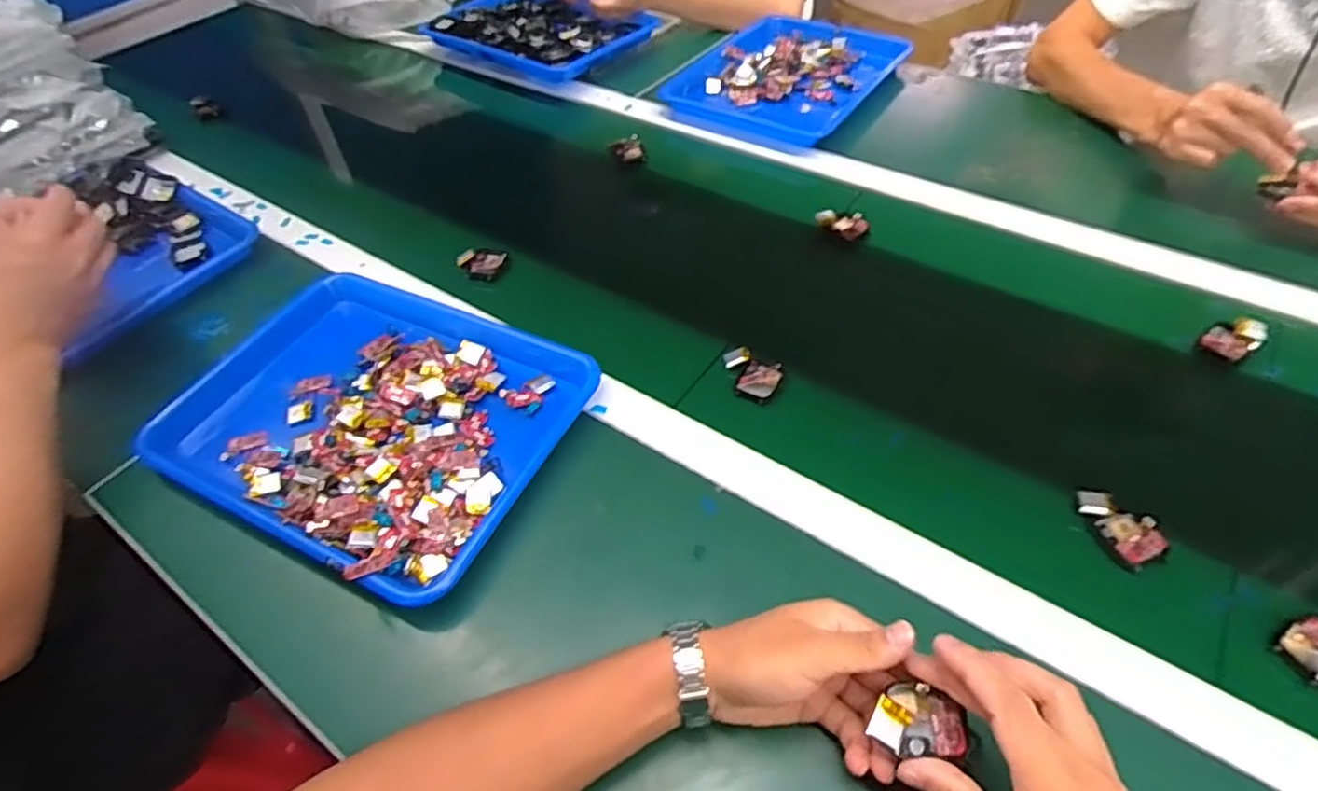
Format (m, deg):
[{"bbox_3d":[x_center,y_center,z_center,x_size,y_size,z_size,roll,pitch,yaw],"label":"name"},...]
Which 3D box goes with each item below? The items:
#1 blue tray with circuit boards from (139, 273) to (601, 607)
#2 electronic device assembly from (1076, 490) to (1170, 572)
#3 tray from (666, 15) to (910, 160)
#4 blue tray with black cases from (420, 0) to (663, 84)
[{"bbox_3d":[-0.241,0.018,0.597,0.334,0.059,0.278,20,54,20],"label":"blue tray with circuit boards"},{"bbox_3d":[0.335,0.096,0.482,0.039,0.018,0.061,-17,51,-9],"label":"electronic device assembly"},{"bbox_3d":[0.175,-0.463,0.956,0.267,0.041,0.311,28,58,25],"label":"tray"},{"bbox_3d":[-0.184,-0.560,1.012,0.291,0.037,0.215,24,56,23],"label":"blue tray with black cases"}]

